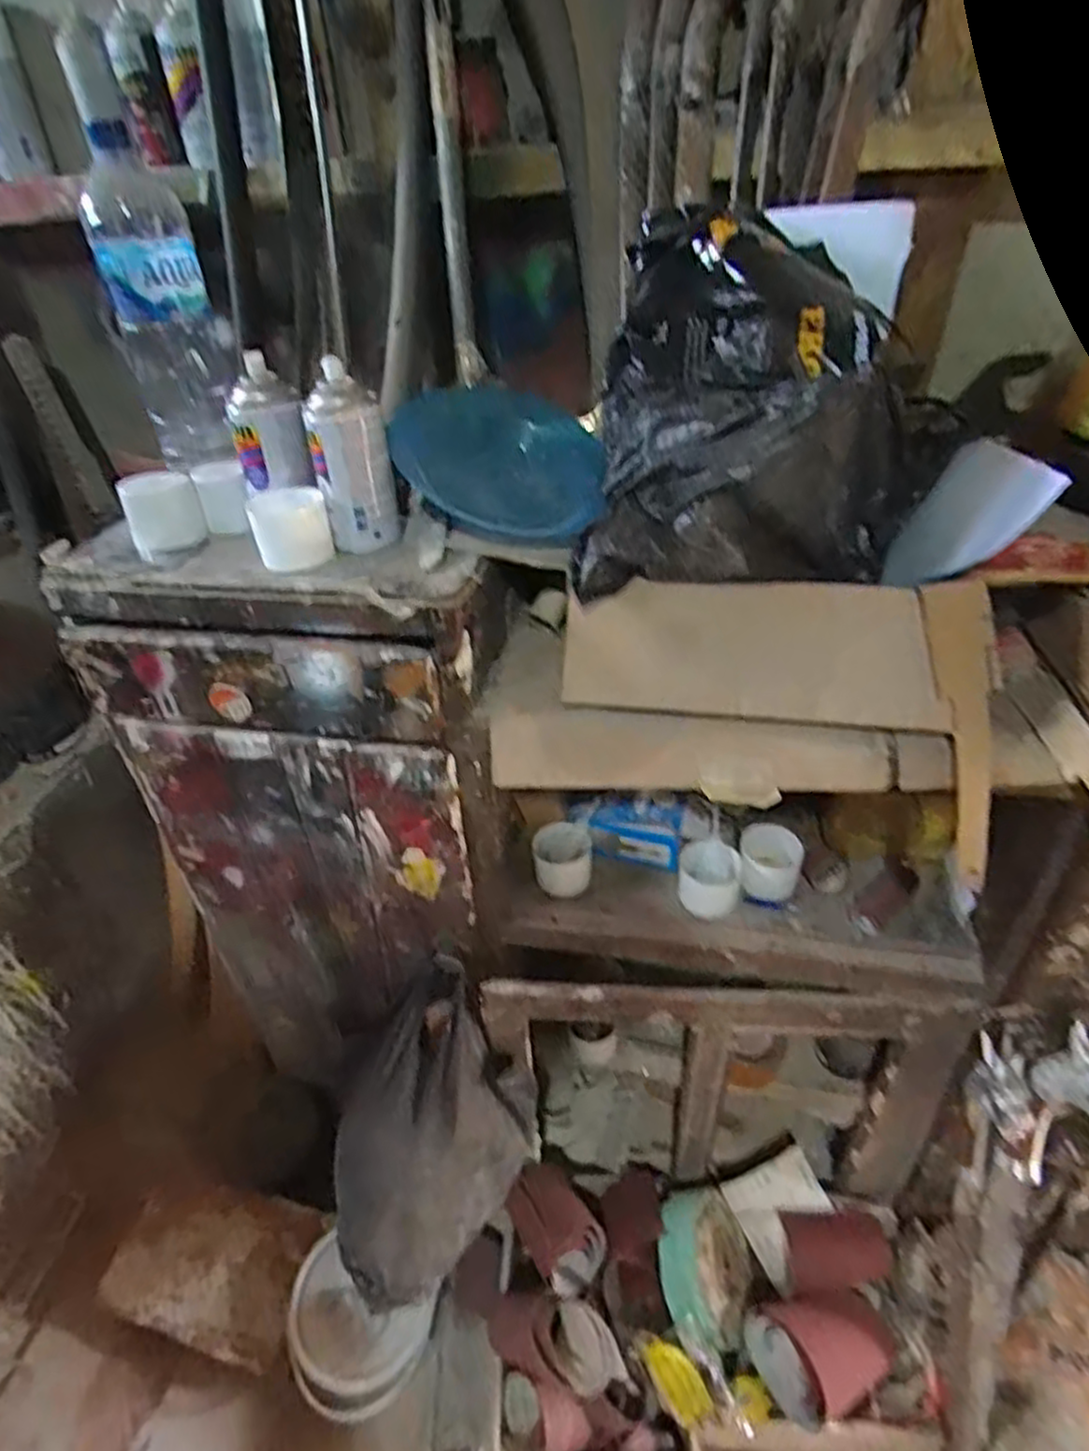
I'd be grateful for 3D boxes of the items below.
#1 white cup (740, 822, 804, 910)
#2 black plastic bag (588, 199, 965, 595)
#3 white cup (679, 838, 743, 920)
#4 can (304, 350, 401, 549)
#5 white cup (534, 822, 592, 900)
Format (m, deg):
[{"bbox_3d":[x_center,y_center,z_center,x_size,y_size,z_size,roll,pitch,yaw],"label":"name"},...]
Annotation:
[{"bbox_3d":[0.246,0.158,0.806,0.064,0.069,0.073,8,39,13],"label":"white cup"},{"bbox_3d":[0.197,-0.265,0.623,0.316,0.225,0.254,4,39,8],"label":"black plastic bag"},{"bbox_3d":[0.179,0.168,0.812,0.069,0.053,0.069,-2,38,1],"label":"white cup"},{"bbox_3d":[-0.168,-0.231,0.645,0.067,0.139,0.058,-12,39,-11],"label":"can"},{"bbox_3d":[0.020,0.149,0.823,0.063,0.059,0.058,-2,38,1],"label":"white cup"}]

